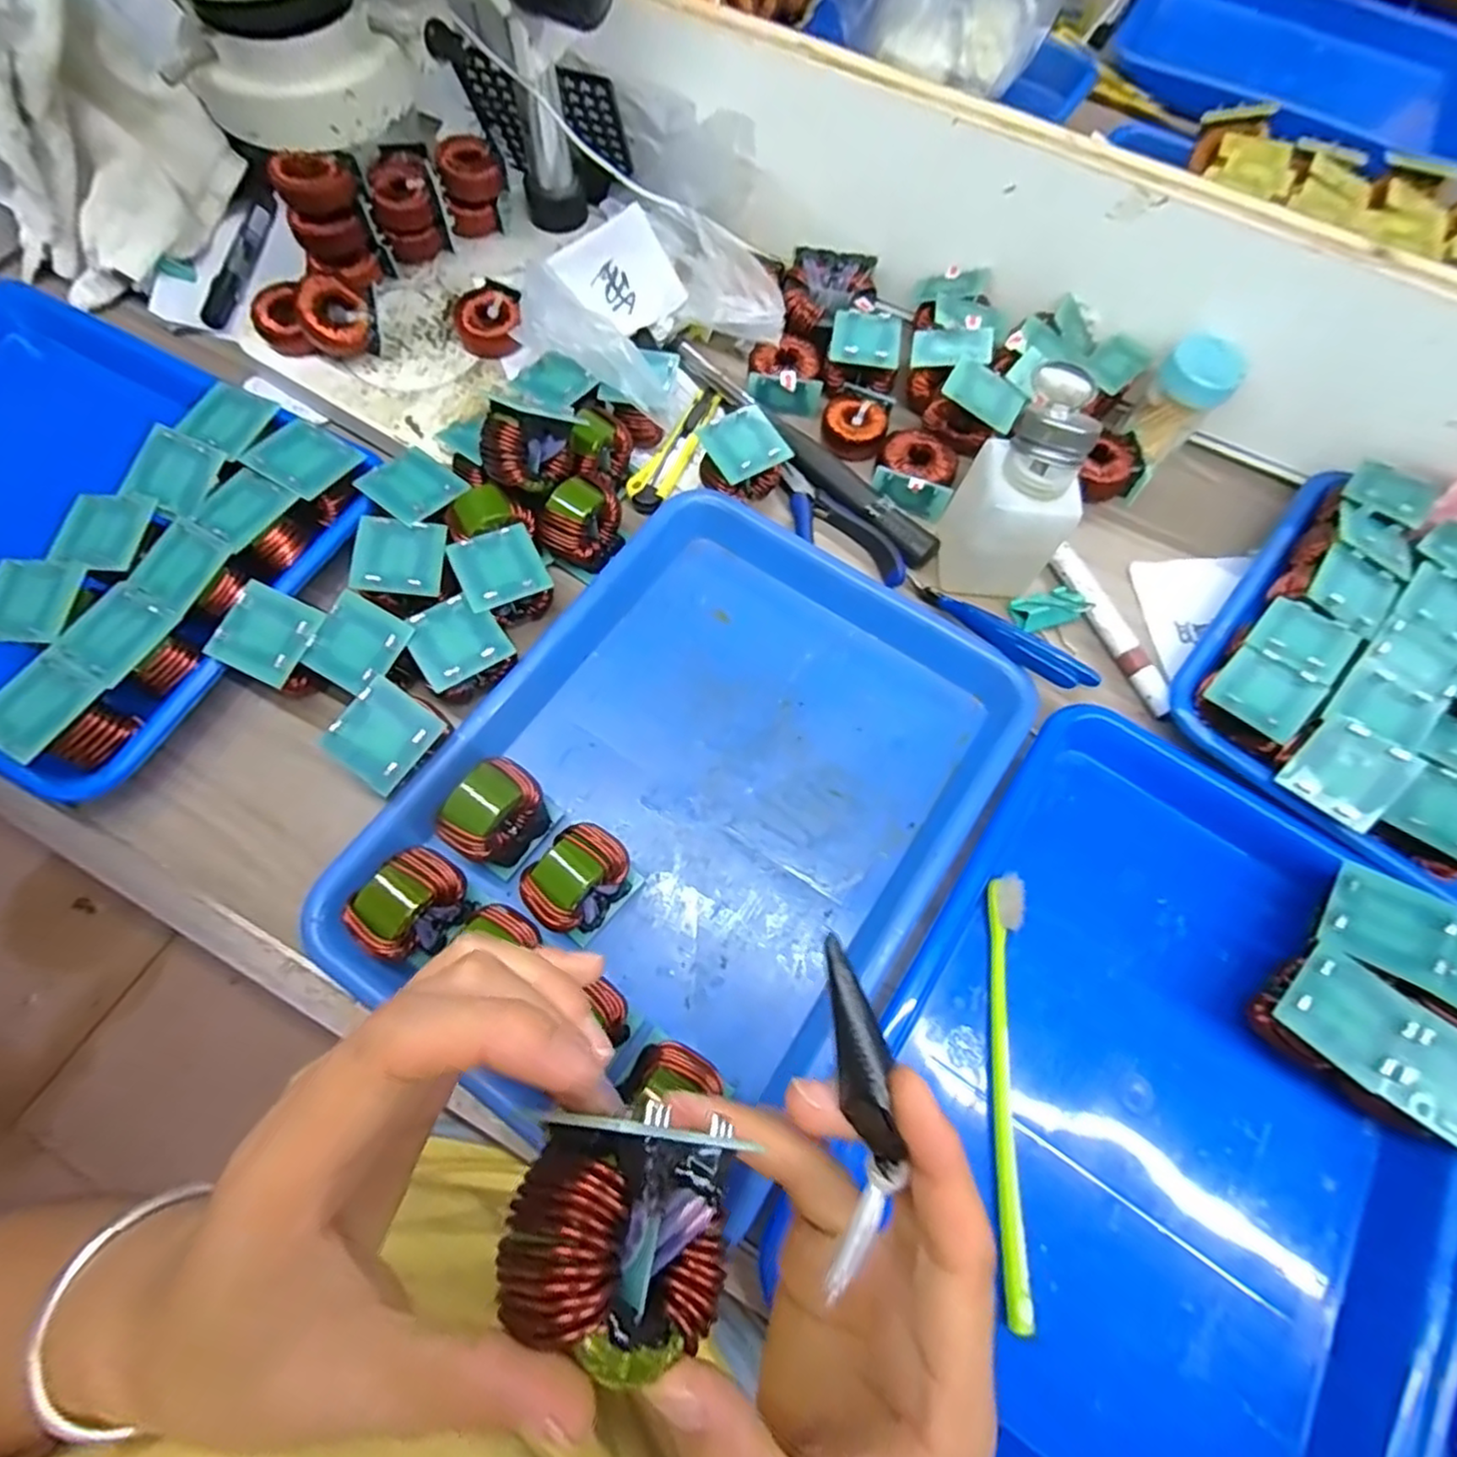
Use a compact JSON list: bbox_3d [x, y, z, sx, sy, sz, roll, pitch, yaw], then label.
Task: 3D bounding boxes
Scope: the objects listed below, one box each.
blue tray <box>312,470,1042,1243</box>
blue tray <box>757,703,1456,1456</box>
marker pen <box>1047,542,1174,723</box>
[{"bbox_3d":[-0.008,0.028,0.356,0.245,0.034,0.316,33,71,10],"label":"blue tray"},{"bbox_3d":[0.197,0.175,0.310,0.243,0.034,0.332,32,71,9],"label":"blue tray"},{"bbox_3d":[0.233,-0.061,0.407,0.013,0.011,0.118,-20,71,-10],"label":"marker pen"}]

